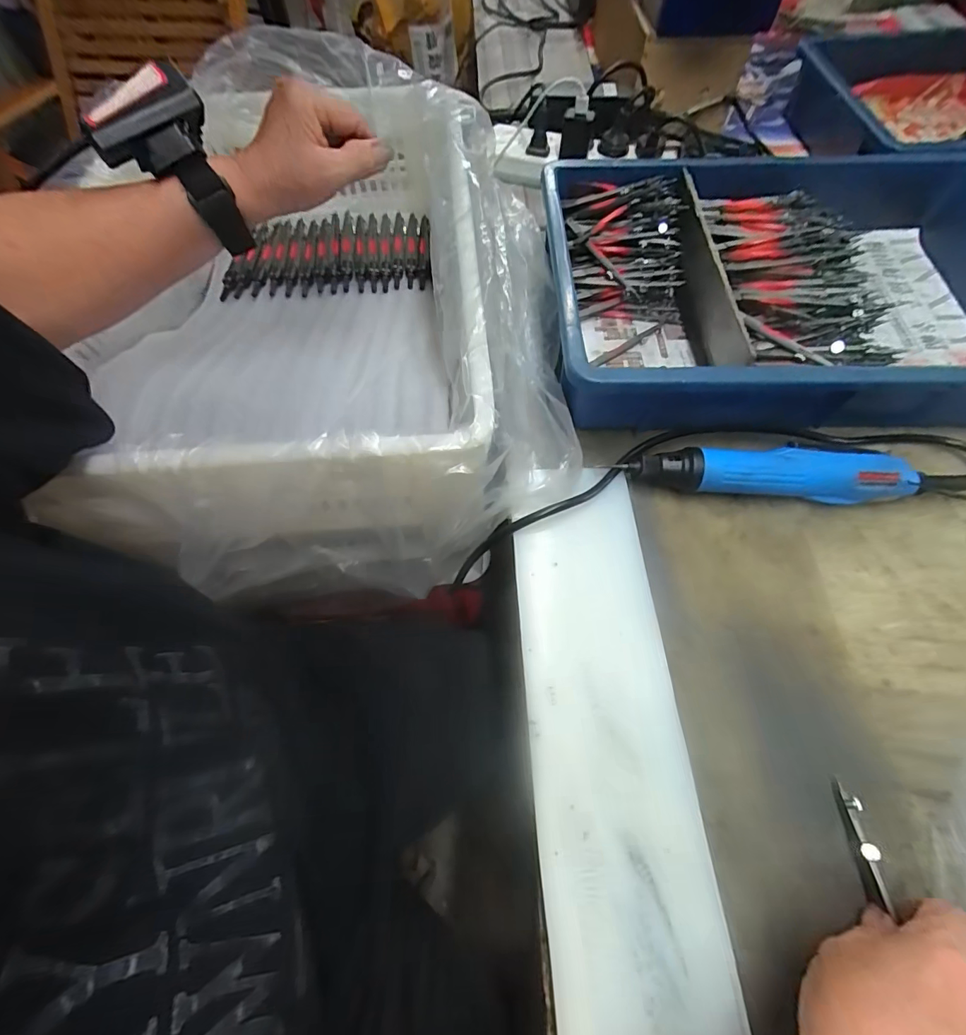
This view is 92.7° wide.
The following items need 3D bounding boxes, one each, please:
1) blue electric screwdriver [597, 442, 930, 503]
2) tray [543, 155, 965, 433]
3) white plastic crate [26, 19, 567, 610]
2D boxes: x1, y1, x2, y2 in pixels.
[{"bbox_3d":[0.212,-0.034,0.356,0.219,0.041,0.031,5,63,3],"label":"blue electric screwdriver"},{"bbox_3d":[0.275,-0.206,0.418,0.426,0.079,0.277,0,63,0],"label":"tray"},{"bbox_3d":[-0.135,-0.221,0.432,0.388,0.156,0.490,-3,63,-1],"label":"white plastic crate"}]

